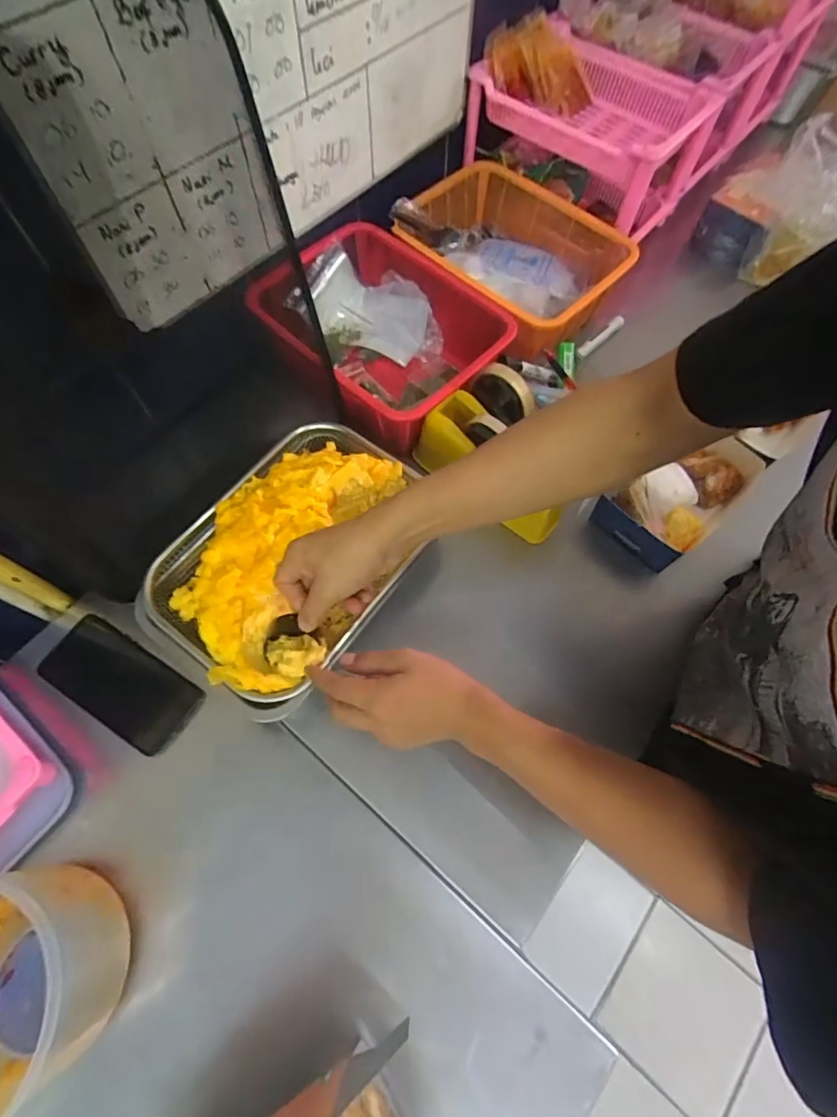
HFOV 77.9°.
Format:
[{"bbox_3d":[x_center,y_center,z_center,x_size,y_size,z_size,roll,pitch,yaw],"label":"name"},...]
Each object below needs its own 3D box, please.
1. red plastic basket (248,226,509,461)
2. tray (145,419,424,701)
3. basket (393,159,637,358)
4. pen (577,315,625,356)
[{"bbox_3d":[-0.046,-0.287,0.694,0.295,0.115,0.222,41,72,15],"label":"red plastic basket"},{"bbox_3d":[-0.126,-0.011,0.546,0.211,0.077,0.295,35,70,13],"label":"tray"},{"bbox_3d":[0.129,-0.421,0.739,0.293,0.082,0.248,36,70,14],"label":"basket"},{"bbox_3d":[0.266,-0.324,0.759,0.105,0.017,0.013,-41,73,-17],"label":"pen"}]

